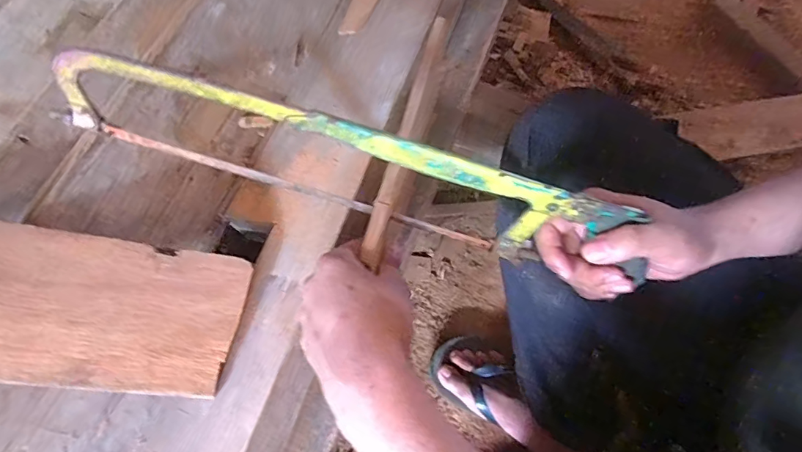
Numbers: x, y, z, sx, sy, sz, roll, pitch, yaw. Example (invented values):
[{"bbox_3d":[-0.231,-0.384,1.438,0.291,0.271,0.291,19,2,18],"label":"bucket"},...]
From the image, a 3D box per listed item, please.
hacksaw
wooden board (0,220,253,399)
[{"bbox_3d":[-0.029,-0.036,0.331,0.428,0.102,0.015,15,64,0],"label":"hacksaw"},{"bbox_3d":[-0.229,0.059,0.336,0.210,0.006,0.107,11,67,-17],"label":"wooden board"}]

